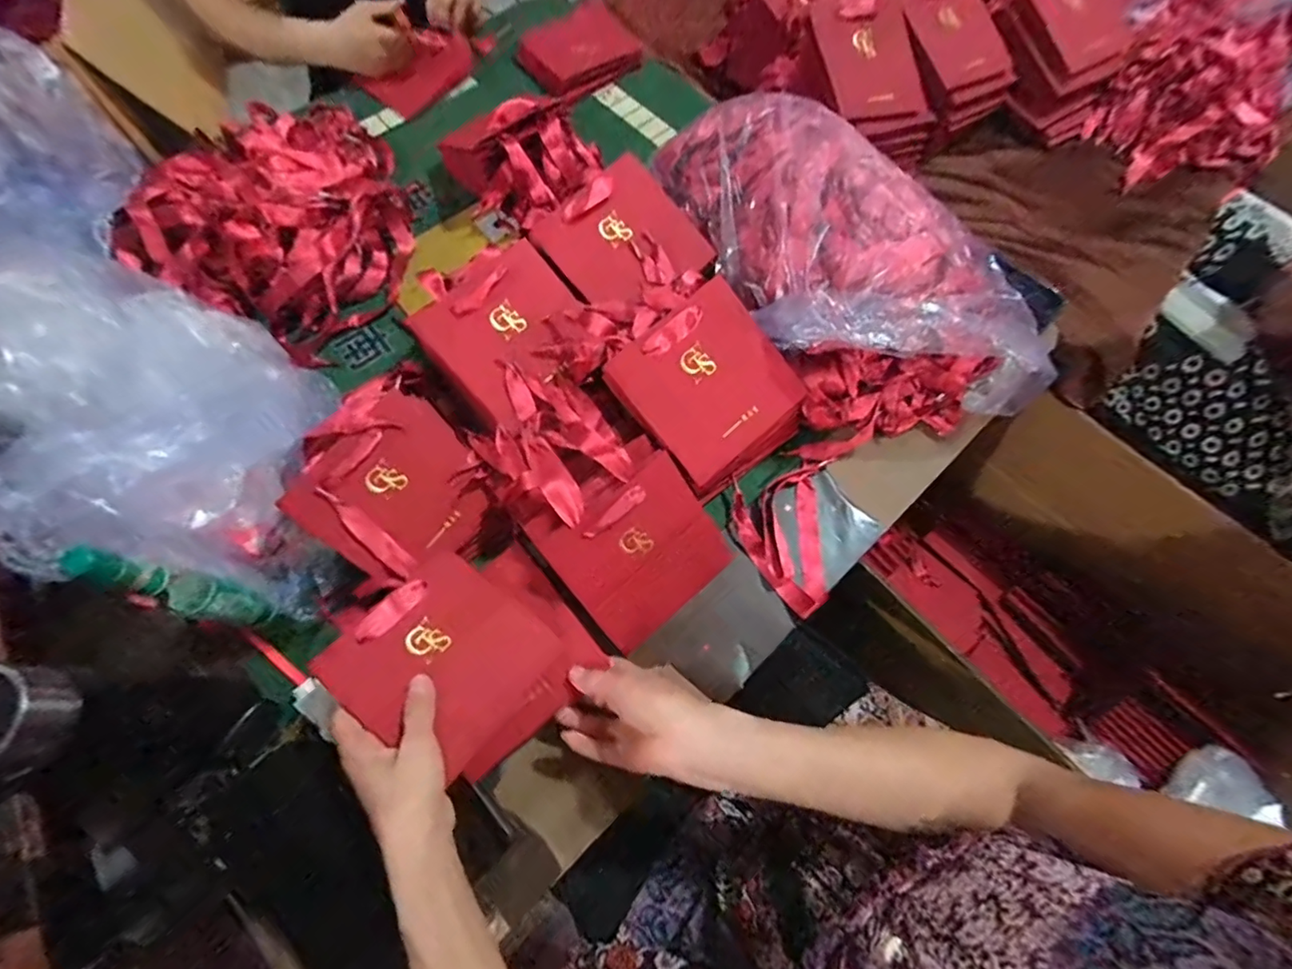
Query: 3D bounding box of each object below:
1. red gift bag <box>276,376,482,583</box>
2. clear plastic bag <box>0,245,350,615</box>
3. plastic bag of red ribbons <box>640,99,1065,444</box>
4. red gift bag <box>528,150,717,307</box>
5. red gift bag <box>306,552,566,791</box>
[{"bbox_3d":[-0.223,0.000,0.494,0.152,0.030,0.146,45,67,-20],"label":"red gift bag"},{"bbox_3d":[-0.389,-0.040,0.459,0.314,0.175,0.220,37,72,15],"label":"clear plastic bag"},{"bbox_3d":[0.198,-0.235,0.574,0.242,0.144,0.393,-20,68,-8],"label":"plastic bag of red ribbons"},{"bbox_3d":[-0.021,-0.247,0.554,0.138,0.016,0.139,-43,91,-8],"label":"red gift bag"},{"bbox_3d":[-0.160,0.139,0.442,0.138,0.015,0.135,41,55,3],"label":"red gift bag"}]

